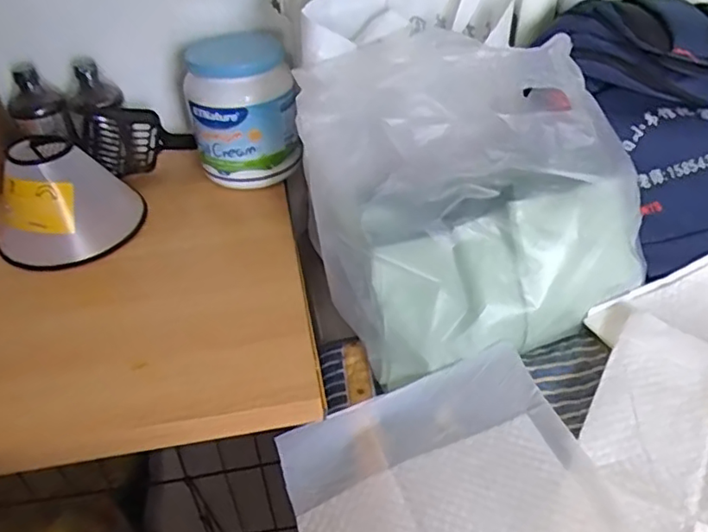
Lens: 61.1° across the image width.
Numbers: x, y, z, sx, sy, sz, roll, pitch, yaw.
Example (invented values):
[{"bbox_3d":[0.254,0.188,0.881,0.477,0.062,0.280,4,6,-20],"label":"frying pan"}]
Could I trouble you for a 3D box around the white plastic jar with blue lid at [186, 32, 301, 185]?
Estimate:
[{"bbox_3d":[-0.150,-0.210,0.798,0.125,0.154,0.131,-11,40,-11],"label":"white plastic jar with blue lid"}]

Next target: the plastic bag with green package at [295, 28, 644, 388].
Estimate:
[{"bbox_3d":[0.112,-0.097,0.638,0.313,0.279,0.269,-22,43,-23],"label":"plastic bag with green package"}]

